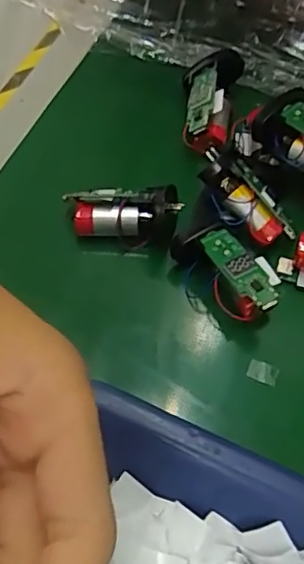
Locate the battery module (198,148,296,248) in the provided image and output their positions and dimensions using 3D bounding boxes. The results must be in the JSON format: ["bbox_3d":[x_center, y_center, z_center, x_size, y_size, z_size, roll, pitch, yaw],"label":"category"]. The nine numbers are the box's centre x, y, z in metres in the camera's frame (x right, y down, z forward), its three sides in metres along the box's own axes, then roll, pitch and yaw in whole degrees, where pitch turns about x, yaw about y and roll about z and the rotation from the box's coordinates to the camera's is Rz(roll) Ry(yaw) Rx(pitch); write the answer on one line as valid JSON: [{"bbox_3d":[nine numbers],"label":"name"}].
[{"bbox_3d":[0.042,-0.038,0.264,0.052,0.016,0.022,45,64,-13],"label":"battery module"}]

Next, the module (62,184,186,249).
[{"bbox_3d":[-0.014,-0.031,0.269,0.049,0.023,0.017,3,61,2],"label":"module"}]

